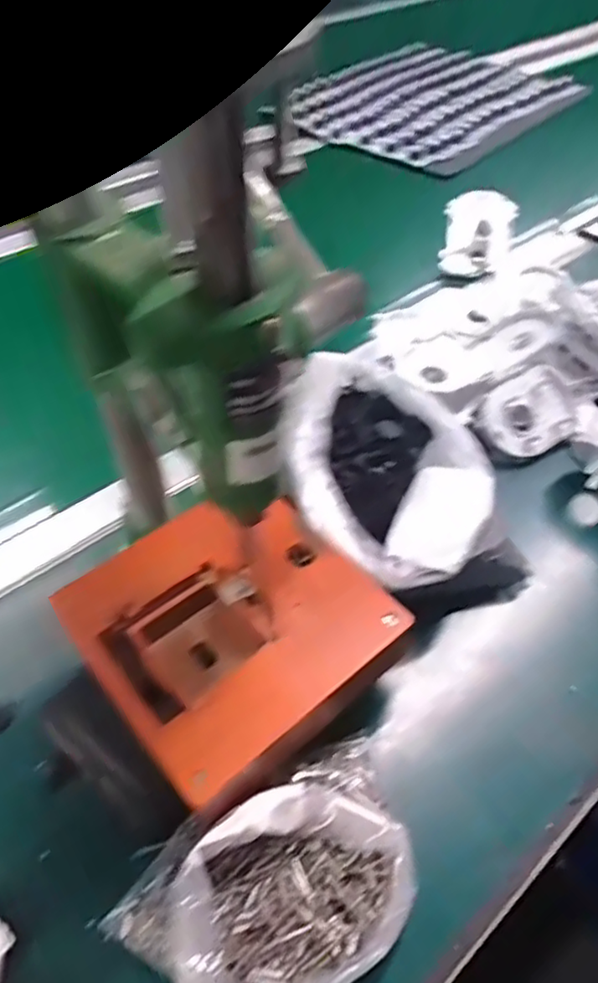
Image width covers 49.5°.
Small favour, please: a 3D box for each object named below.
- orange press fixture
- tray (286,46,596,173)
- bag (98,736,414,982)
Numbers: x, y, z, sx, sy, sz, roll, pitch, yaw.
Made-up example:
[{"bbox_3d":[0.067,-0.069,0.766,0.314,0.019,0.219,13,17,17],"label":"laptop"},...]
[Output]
[{"bbox_3d":[-0.041,0.089,0.392,0.157,0.063,0.159,-32,57,-26],"label":"orange press fixture"},{"bbox_3d":[0.216,-0.641,1.050,0.367,0.040,0.418,37,58,27],"label":"tray"},{"bbox_3d":[-0.012,0.195,0.319,0.155,0.041,0.098,-20,52,-18],"label":"bag"}]

